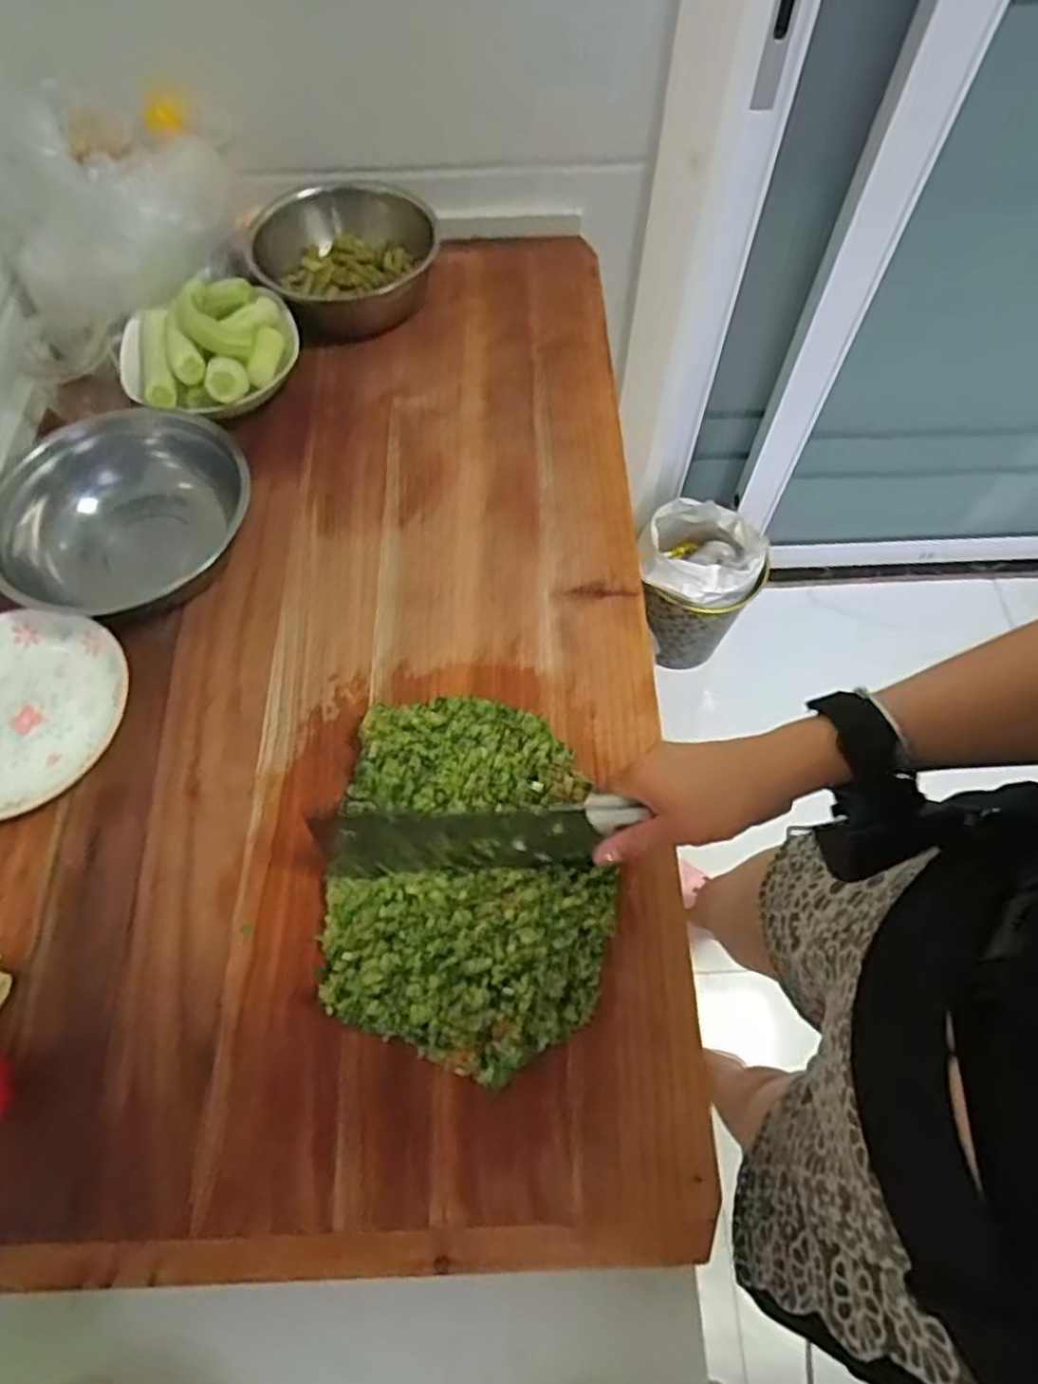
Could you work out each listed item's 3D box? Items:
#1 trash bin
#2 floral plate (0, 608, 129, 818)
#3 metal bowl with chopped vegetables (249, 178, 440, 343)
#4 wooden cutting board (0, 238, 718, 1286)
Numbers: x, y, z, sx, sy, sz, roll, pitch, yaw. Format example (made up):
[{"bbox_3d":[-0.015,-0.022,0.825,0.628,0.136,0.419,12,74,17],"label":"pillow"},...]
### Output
[{"bbox_3d":[0.333,-0.208,1.381,0.219,0.285,0.208,19,65,10],"label":"trash bin"},{"bbox_3d":[-0.406,0.015,0.566,0.163,0.019,0.172,8,65,2],"label":"floral plate"},{"bbox_3d":[-0.185,-0.463,0.773,0.191,0.076,0.171,-10,64,-4],"label":"metal bowl with chopped vegetables"},{"bbox_3d":[-0.161,-0.074,0.623,0.526,0.028,0.930,-1,65,-3],"label":"wooden cutting board"}]

